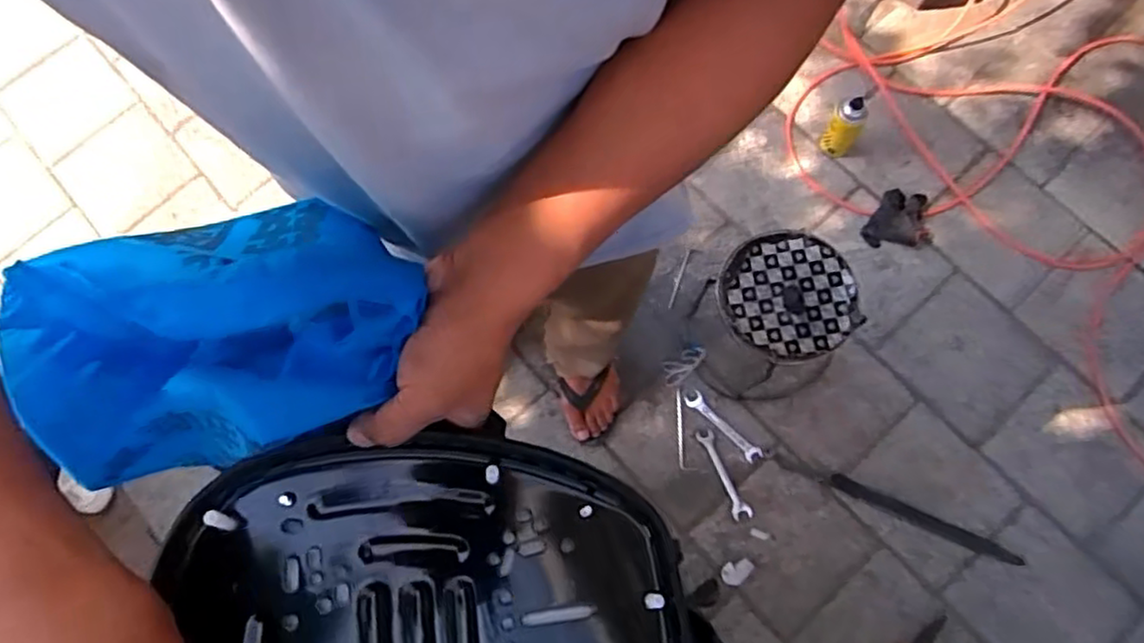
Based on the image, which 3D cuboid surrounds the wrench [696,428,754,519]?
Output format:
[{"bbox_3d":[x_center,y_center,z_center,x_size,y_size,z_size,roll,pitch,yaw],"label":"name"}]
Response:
[{"bbox_3d":[0.281,0.283,1.279,0.034,0.012,0.173,-23,76,-5],"label":"wrench"}]

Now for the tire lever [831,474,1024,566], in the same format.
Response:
[{"bbox_3d":[0.619,0.349,1.215,0.336,0.016,0.027,24,77,7],"label":"tire lever"}]

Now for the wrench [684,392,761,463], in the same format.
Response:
[{"bbox_3d":[0.282,0.196,1.295,0.032,0.012,0.171,-42,78,-9],"label":"wrench"}]

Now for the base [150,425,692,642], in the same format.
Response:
[{"bbox_3d":[-0.081,0.188,0.410,0.290,0.053,0.238,-8,75,-1],"label":"base"}]

